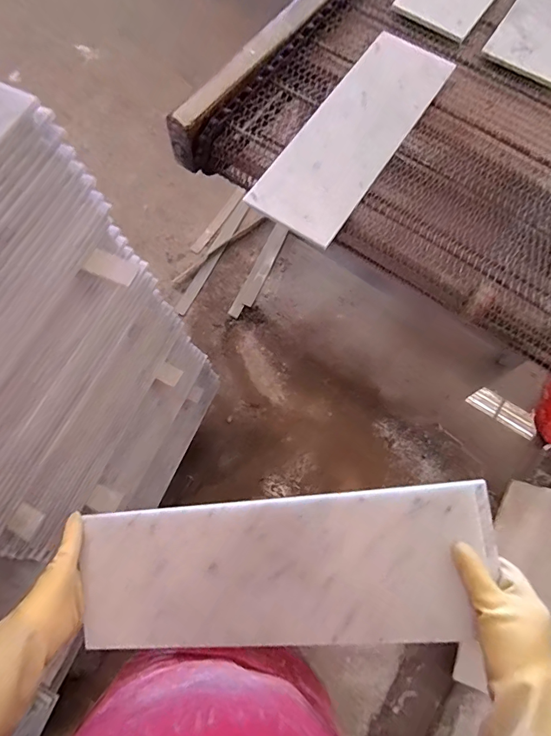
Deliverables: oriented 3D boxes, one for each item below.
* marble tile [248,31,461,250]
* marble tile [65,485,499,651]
[{"bbox_3d":[0.136,-0.403,0.715,0.152,0.016,0.456,31,72,9],"label":"marble tile"},{"bbox_3d":[-0.002,0.230,0.475,0.465,0.013,0.154,-8,83,11],"label":"marble tile"}]

